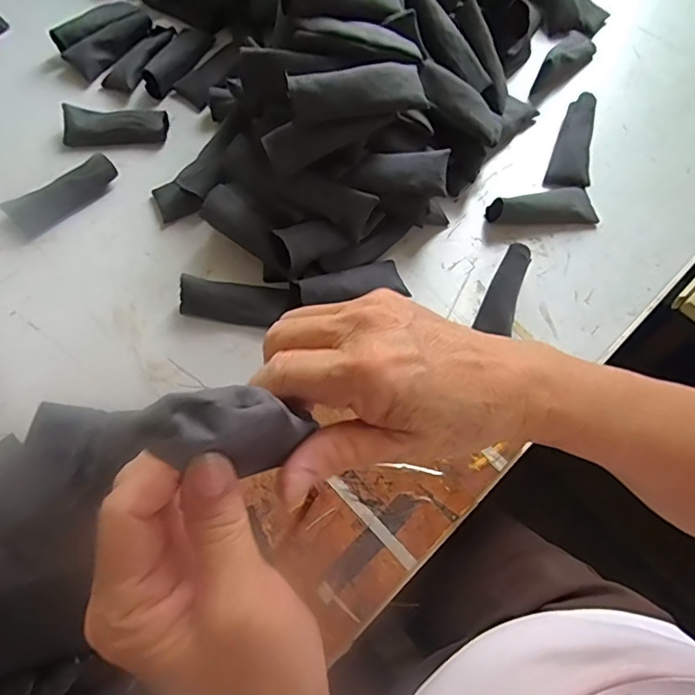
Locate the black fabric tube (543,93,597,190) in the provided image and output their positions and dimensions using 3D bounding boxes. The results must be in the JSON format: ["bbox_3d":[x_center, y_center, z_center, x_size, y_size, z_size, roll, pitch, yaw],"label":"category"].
[{"bbox_3d":[0.232,-0.213,0.540,0.038,0.027,0.100,14,67,5],"label":"black fabric tube"}]

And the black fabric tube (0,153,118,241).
[{"bbox_3d":[-0.275,-0.149,0.514,0.105,0.021,0.035,-38,73,-16],"label":"black fabric tube"}]

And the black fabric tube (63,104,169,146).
[{"bbox_3d":[-0.242,-0.230,0.552,0.102,0.014,0.043,1,67,-1],"label":"black fabric tube"}]

